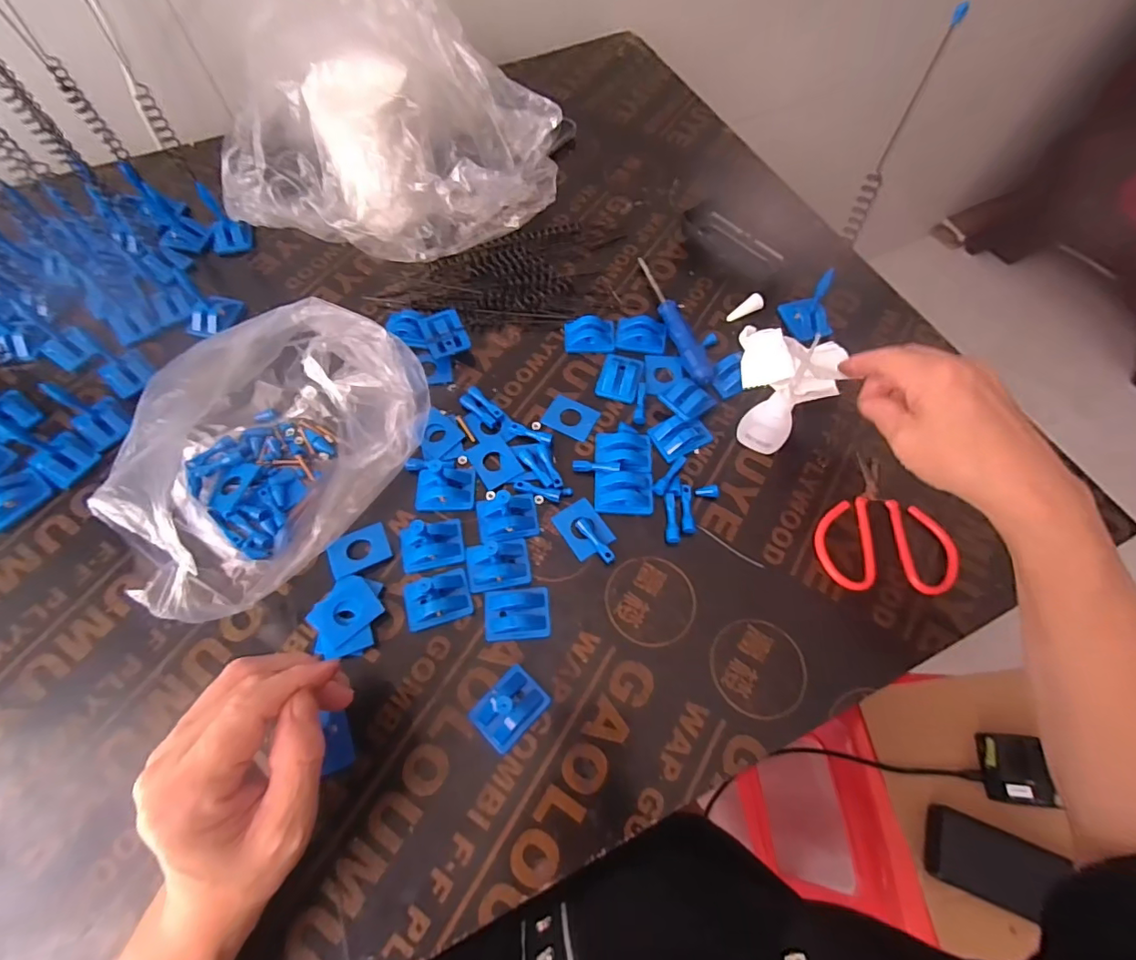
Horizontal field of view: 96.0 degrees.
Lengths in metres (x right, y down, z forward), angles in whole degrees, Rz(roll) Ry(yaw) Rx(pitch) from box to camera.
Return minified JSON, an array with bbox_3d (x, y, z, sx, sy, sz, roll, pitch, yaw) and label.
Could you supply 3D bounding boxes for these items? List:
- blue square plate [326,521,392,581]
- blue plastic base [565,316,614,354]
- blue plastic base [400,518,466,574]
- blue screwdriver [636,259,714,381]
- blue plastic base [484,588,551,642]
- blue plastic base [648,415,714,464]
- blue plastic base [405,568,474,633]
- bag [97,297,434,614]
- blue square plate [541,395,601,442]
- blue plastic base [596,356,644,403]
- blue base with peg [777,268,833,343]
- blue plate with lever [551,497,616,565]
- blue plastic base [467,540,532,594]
[{"bbox_3d":[-0.150,0.052,0.368,0.042,0.005,0.030,-29,68,-12],"label":"blue square plate"},{"bbox_3d":[0.019,-0.130,0.458,0.043,0.008,0.036,1,65,1],"label":"blue plastic base"},{"bbox_3d":[-0.099,0.040,0.356,0.044,0.040,0.030,-16,66,-6],"label":"blue plastic base"},{"bbox_3d":[0.096,-0.147,0.462,0.022,0.019,0.151,-15,66,-6],"label":"blue screwdriver"},{"bbox_3d":[-0.035,0.092,0.353,0.044,0.008,0.034,-5,65,-1],"label":"blue plastic base"},{"bbox_3d":[0.091,-0.038,0.411,0.043,0.011,0.033,-25,67,-10],"label":"blue plastic base"},{"bbox_3d":[-0.091,0.081,0.355,0.044,0.010,0.036,-15,66,-6],"label":"blue plastic base"},{"bbox_3d":[-0.206,-0.038,0.352,0.148,0.115,0.208,37,71,17],"label":"bag"},{"bbox_3d":[0.003,-0.052,0.424,0.041,0.004,0.031,25,68,12],"label":"blue square plate"},{"bbox_3d":[0.045,-0.089,0.436,0.034,0.010,0.044,14,66,7],"label":"blue plastic base"},{"bbox_3d":[0.218,-0.156,0.448,0.034,0.051,0.044,-19,66,-8],"label":"blue base with peg"},{"bbox_3d":[0.014,0.040,0.380,0.031,0.006,0.053,-33,69,-13],"label":"blue plate with lever"},{"bbox_3d":[-0.050,0.058,0.362,0.043,0.016,0.035,-10,65,-4],"label":"blue plastic base"}]

